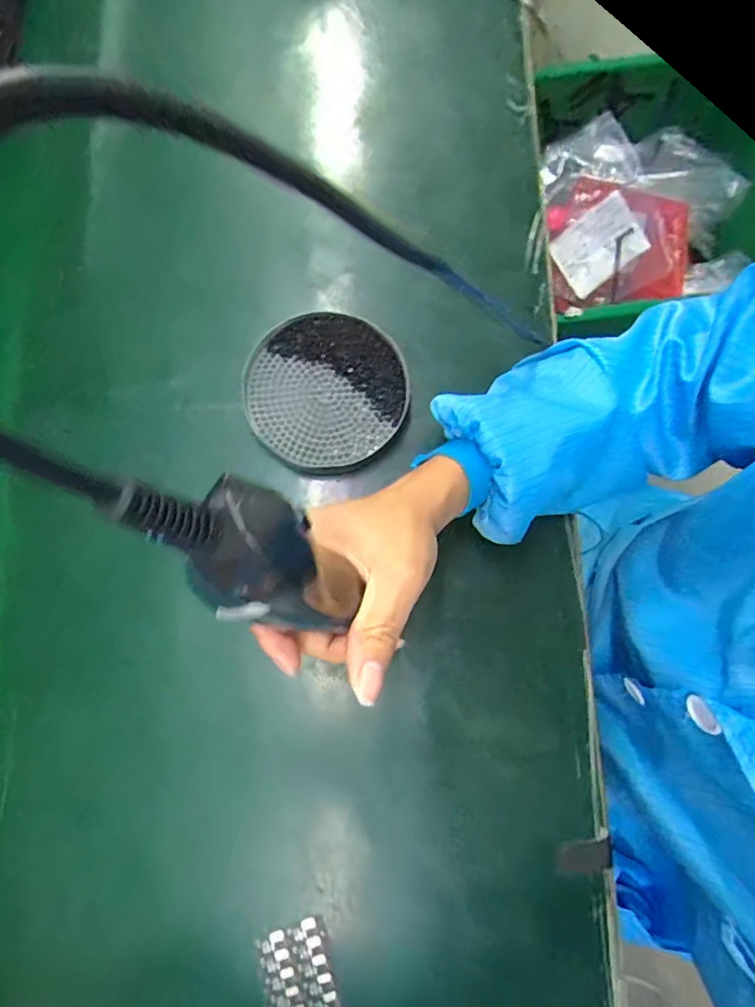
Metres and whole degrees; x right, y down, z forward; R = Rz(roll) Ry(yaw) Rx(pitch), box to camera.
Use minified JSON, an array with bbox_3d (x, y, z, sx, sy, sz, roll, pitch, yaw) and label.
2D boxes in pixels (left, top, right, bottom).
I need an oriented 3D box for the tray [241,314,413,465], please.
[{"bbox_3d":[-0.037,-0.080,0.380,0.112,0.016,0.105,0,79,1],"label":"tray"}]

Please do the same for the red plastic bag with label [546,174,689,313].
[{"bbox_3d":[0.305,-0.330,0.715,0.197,0.043,0.157,16,119,3],"label":"red plastic bag with label"}]

